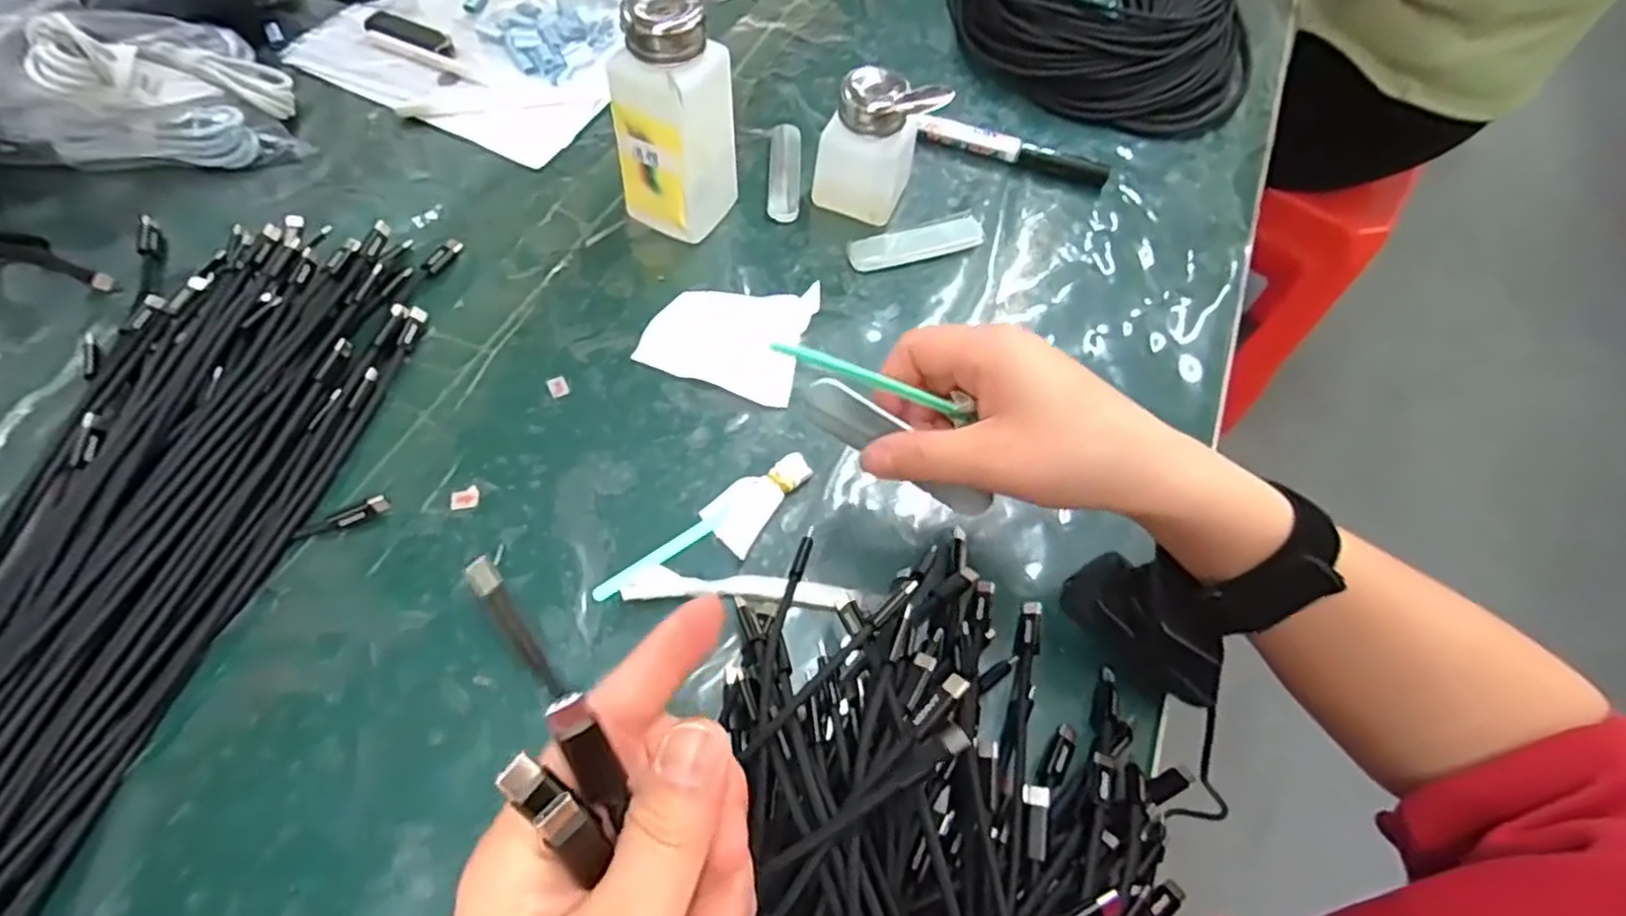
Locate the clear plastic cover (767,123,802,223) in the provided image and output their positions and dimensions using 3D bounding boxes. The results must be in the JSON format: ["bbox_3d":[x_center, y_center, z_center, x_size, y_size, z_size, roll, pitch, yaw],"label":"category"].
[{"bbox_3d":[-0.019,-0.189,0.465,0.020,0.008,0.085,3,61,-4],"label":"clear plastic cover"}]

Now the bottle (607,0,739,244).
[{"bbox_3d":[-0.075,-0.183,0.391,0.052,0.125,0.053,27,62,10],"label":"bottle"}]

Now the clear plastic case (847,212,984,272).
[{"bbox_3d":[0.064,-0.134,0.441,0.086,0.006,0.024,-18,65,-14],"label":"clear plastic case"}]

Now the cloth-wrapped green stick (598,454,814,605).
[{"bbox_3d":[-0.047,0.035,0.338,0.116,0.015,0.030,-33,69,-20],"label":"cloth-wrapped green stick"}]

